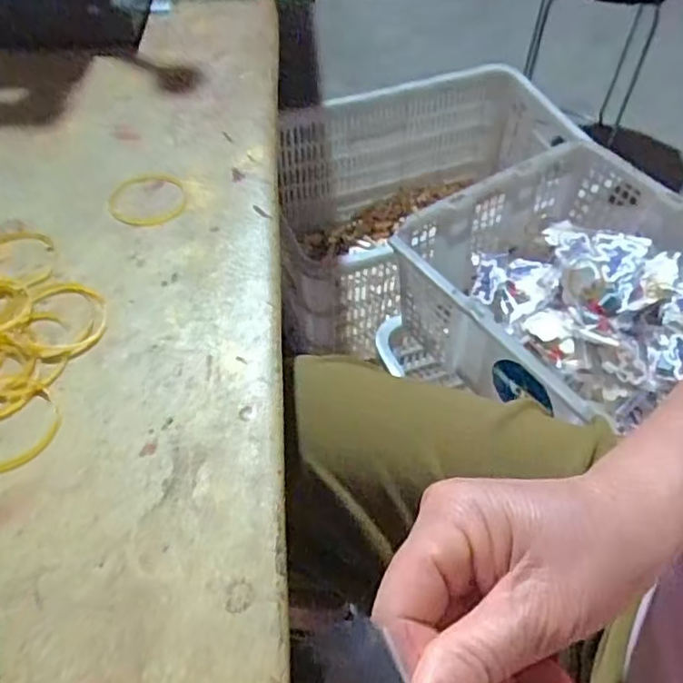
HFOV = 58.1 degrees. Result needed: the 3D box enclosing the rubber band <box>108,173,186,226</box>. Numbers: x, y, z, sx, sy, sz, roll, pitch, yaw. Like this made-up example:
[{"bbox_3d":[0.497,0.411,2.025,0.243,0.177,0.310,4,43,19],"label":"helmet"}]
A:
[{"bbox_3d":[-0.121,-0.089,0.381,0.047,0.005,0.042,-7,53,-6],"label":"rubber band"}]

